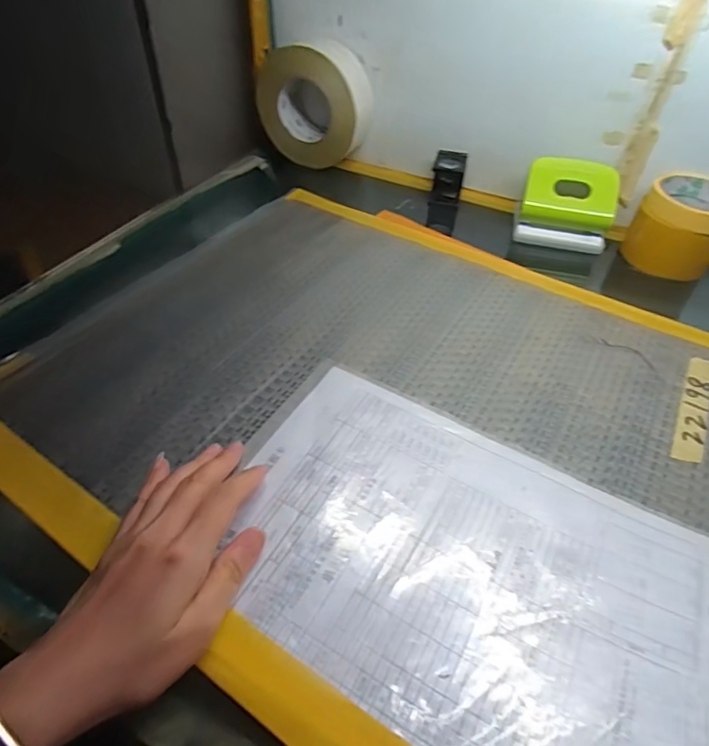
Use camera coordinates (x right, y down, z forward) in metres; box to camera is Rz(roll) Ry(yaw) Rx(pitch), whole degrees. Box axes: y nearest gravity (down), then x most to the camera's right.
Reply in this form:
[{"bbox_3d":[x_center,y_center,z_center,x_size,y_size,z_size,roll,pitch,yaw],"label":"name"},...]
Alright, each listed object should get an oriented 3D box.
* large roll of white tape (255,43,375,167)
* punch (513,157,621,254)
[{"bbox_3d":[-0.050,-0.342,0.646,0.138,0.137,0.064,19,47,17],"label":"large roll of white tape"},{"bbox_3d":[0.239,-0.189,0.556,0.097,0.073,0.053,19,47,17],"label":"punch"}]

